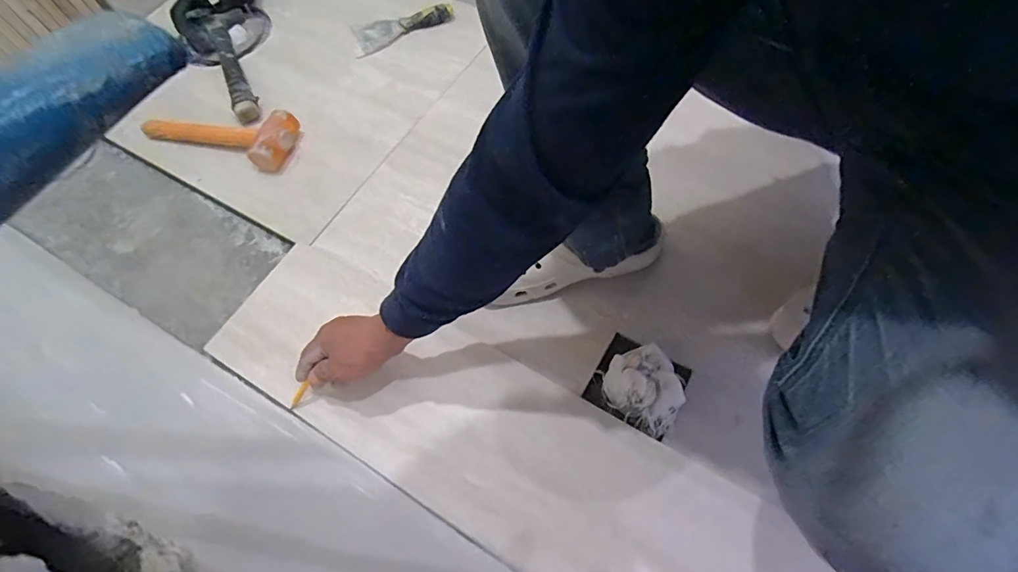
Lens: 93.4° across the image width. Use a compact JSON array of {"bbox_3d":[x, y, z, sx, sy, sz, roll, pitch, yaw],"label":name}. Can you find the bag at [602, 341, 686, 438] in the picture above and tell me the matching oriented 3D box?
[{"bbox_3d":[0.164,0.116,0.573,0.092,0.042,0.085,33,68,20],"label":"bag"}]

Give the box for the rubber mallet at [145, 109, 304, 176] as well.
[{"bbox_3d":[-0.500,-0.267,0.822,0.281,0.053,0.101,13,63,11],"label":"rubber mallet"}]

